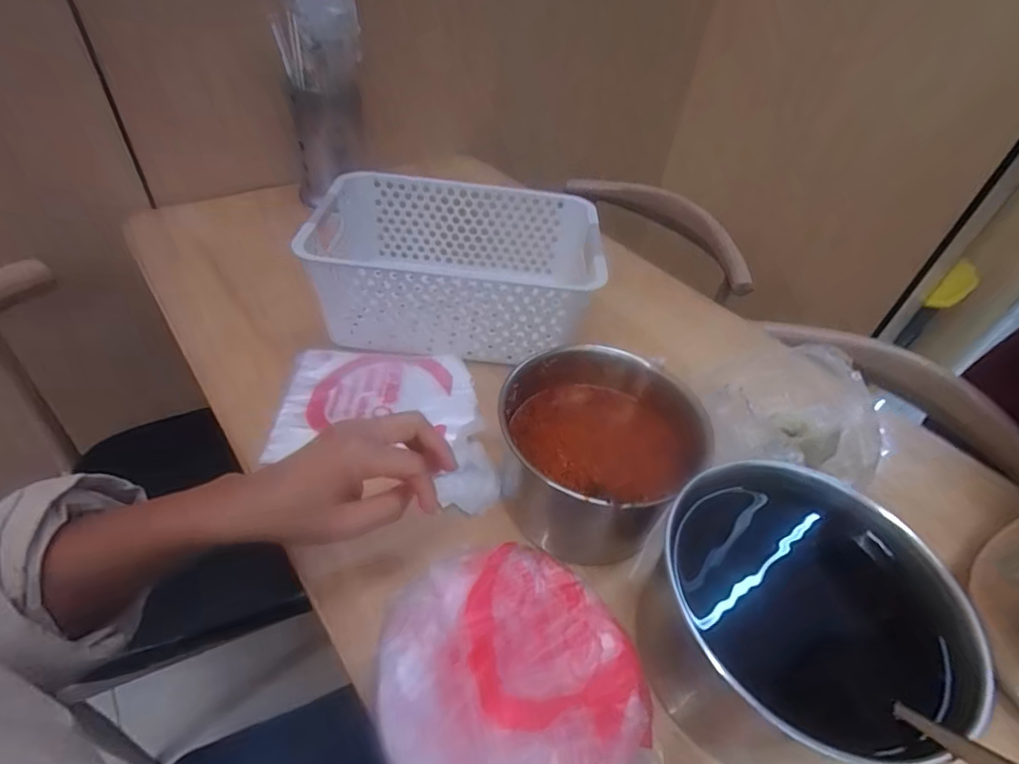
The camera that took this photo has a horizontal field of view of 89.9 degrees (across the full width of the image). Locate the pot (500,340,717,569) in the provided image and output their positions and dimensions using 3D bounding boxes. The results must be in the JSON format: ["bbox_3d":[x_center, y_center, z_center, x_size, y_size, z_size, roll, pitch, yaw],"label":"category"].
[{"bbox_3d":[0.076,0.055,0.429,0.183,0.097,0.154,-29,54,-31],"label":"pot"}]

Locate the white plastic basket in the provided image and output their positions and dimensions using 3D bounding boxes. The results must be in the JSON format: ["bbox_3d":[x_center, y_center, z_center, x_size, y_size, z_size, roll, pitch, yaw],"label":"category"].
[{"bbox_3d":[-0.059,-0.129,0.584,0.300,0.115,0.200,5,44,-2],"label":"white plastic basket"}]

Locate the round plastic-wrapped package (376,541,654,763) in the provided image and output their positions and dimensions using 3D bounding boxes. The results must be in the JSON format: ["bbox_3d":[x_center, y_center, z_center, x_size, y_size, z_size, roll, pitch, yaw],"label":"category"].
[{"bbox_3d":[0.000,0.155,0.270,0.131,0.017,0.131,4,44,-3],"label":"round plastic-wrapped package"}]

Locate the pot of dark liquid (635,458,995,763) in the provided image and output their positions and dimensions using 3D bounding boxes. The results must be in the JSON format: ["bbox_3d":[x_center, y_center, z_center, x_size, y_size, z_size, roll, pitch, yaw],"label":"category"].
[{"bbox_3d":[0.172,0.154,0.330,0.150,0.116,0.163,4,44,-3],"label":"pot of dark liquid"}]

